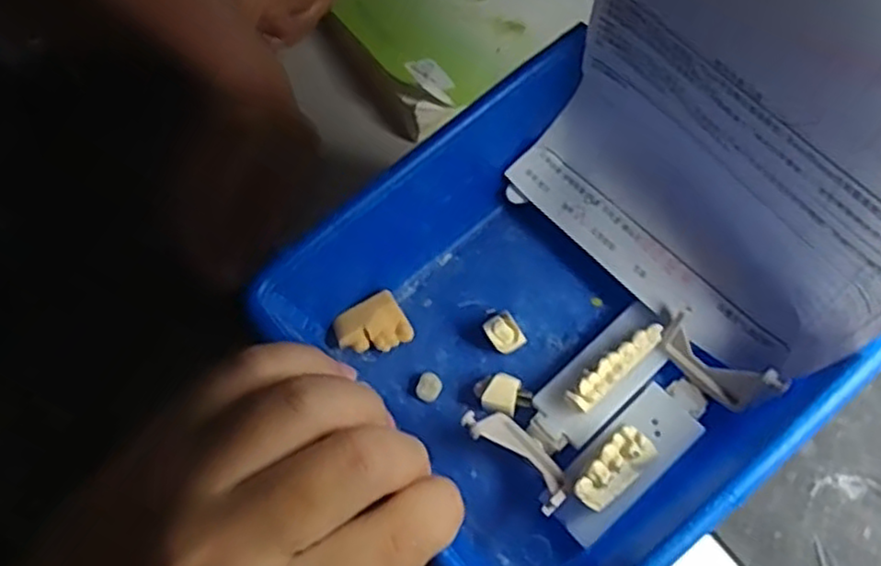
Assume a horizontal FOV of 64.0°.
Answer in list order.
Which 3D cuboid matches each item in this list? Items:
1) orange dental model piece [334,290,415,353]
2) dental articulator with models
[{"bbox_3d":[-0.028,0.019,0.290,0.028,0.016,0.021,-29,61,-17],"label":"orange dental model piece"},{"bbox_3d":[0.063,0.049,0.259,0.085,0.035,0.054,-33,63,-19],"label":"dental articulator with models"}]

